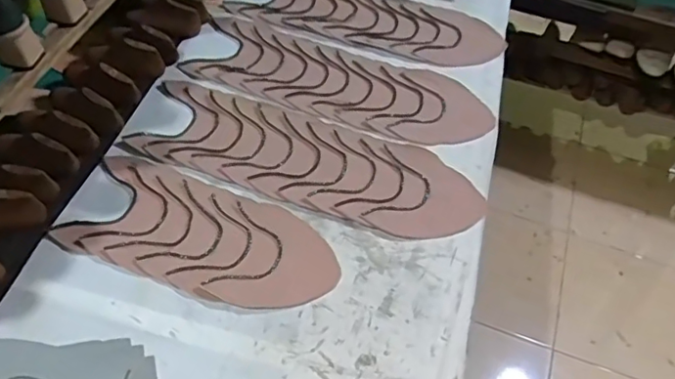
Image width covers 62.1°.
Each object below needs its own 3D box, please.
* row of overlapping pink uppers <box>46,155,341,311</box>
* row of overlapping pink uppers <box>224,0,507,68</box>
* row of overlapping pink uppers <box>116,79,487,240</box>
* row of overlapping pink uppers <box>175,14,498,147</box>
[{"bbox_3d":[-0.183,0.063,0.770,0.367,0.006,0.162,17,54,8],"label":"row of overlapping pink uppers"},{"bbox_3d":[0.060,-0.332,1.081,0.501,0.010,0.184,15,54,6],"label":"row of overlapping pink uppers"},{"bbox_3d":[-0.046,-0.048,0.860,0.526,0.008,0.169,18,54,8],"label":"row of overlapping pink uppers"},{"bbox_3d":[0.001,-0.189,0.968,0.516,0.008,0.175,19,55,9],"label":"row of overlapping pink uppers"}]

